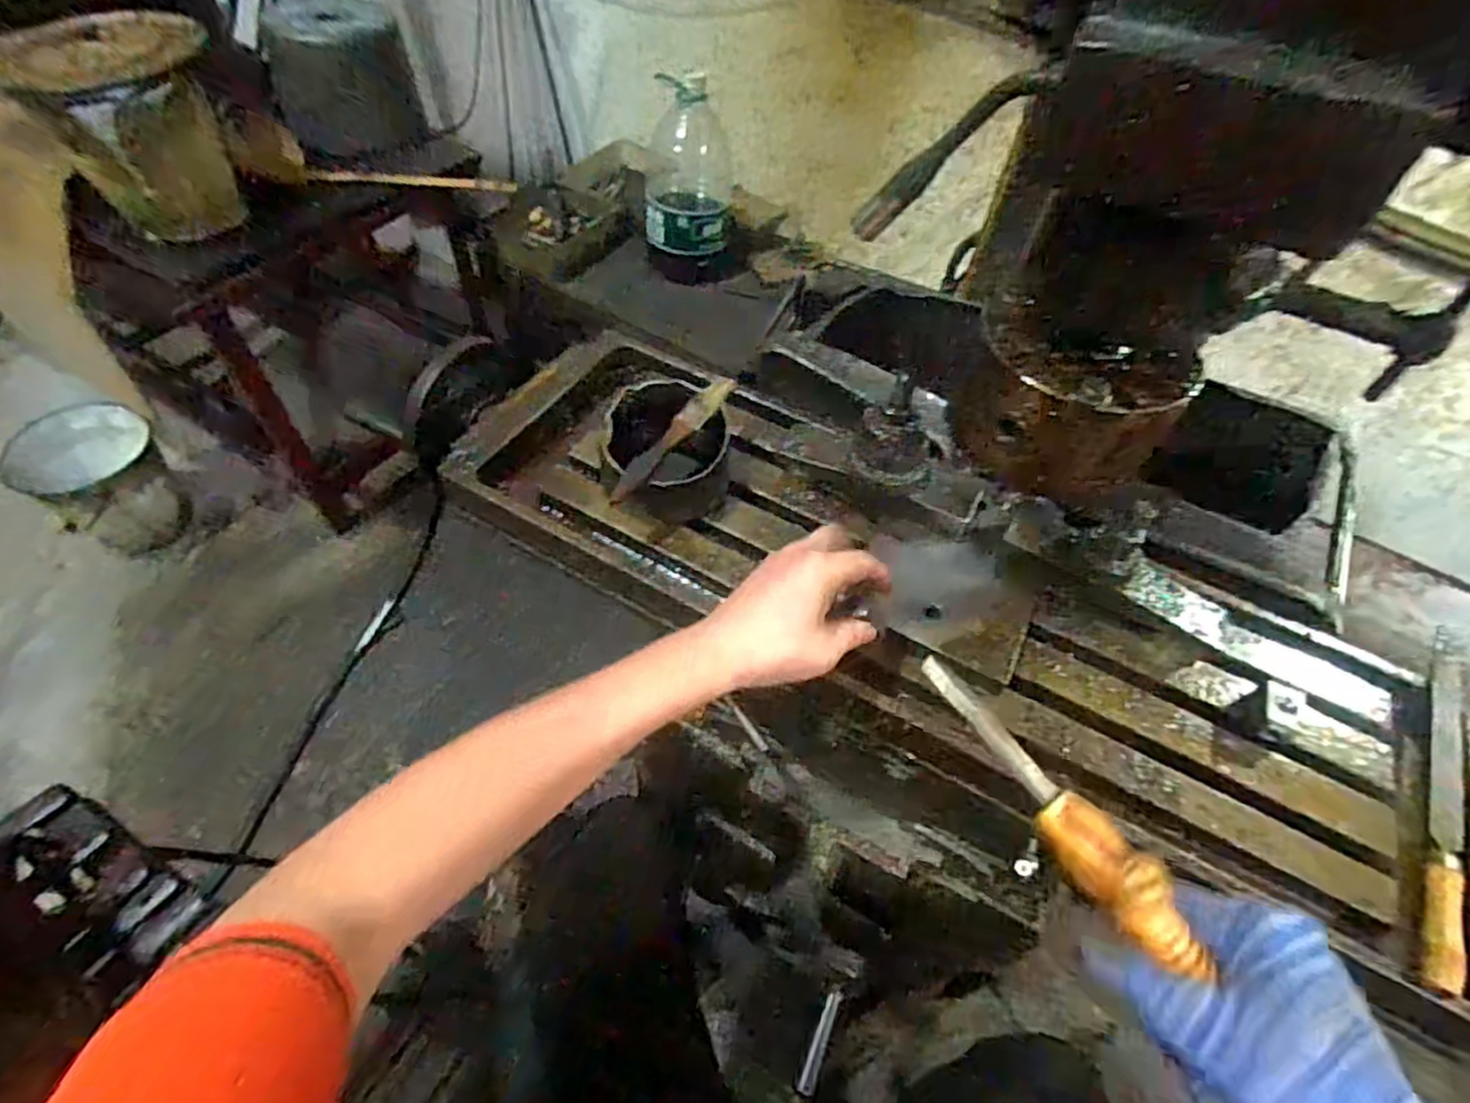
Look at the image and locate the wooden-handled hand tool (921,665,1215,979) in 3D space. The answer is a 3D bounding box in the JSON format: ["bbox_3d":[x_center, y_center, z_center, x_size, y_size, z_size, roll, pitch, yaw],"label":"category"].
[{"bbox_3d":[0.137,0.108,0.297,0.024,0.024,0.153,-27,62,-22],"label":"wooden-handled hand tool"}]

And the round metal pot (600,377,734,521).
[{"bbox_3d":[-0.052,-0.085,0.564,0.100,0.060,0.116,14,54,5],"label":"round metal pot"}]

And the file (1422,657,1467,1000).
[{"bbox_3d":[0.468,0.164,0.453,0.022,0.024,0.257,31,57,17],"label":"file"}]

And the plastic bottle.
[{"bbox_3d":[-0.096,-0.721,1.391,0.176,0.356,0.141,3,54,-3],"label":"plastic bottle"}]

